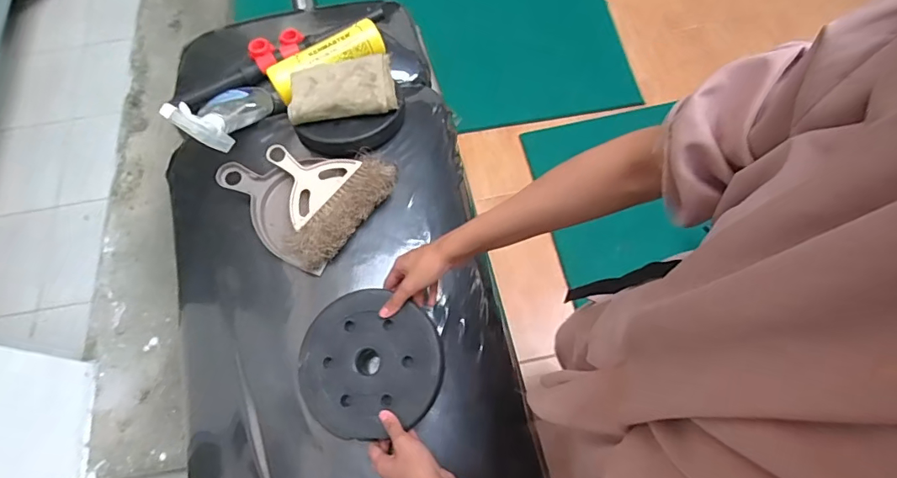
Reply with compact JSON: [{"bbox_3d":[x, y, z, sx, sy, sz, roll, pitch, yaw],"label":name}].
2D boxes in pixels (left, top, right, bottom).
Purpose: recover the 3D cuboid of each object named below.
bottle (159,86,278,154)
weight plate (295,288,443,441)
[{"bbox_3d":[-0.346,-0.185,0.740,0.086,0.072,0.235,38,26,-18],"label":"bottle"},{"bbox_3d":[-0.094,0.143,0.568,0.166,0.023,0.160,-1,66,3],"label":"weight plate"}]

